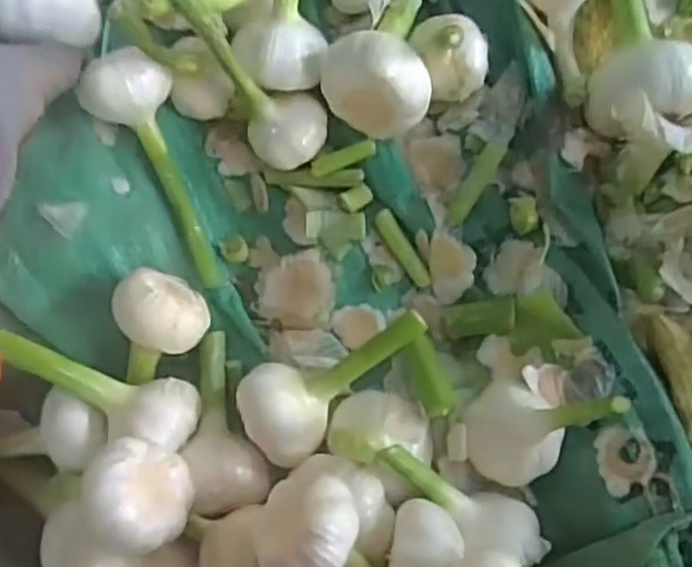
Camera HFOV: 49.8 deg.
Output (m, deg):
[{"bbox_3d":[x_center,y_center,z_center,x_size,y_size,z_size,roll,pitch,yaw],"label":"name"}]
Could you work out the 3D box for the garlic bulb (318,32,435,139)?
[{"bbox_3d":[0.017,-0.109,0.408,0.061,0.056,0.055,0,84,5],"label":"garlic bulb"}]

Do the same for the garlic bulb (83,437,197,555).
[{"bbox_3d":[-0.098,0.101,0.364,0.046,0.050,0.043,-1,84,5],"label":"garlic bulb"}]

